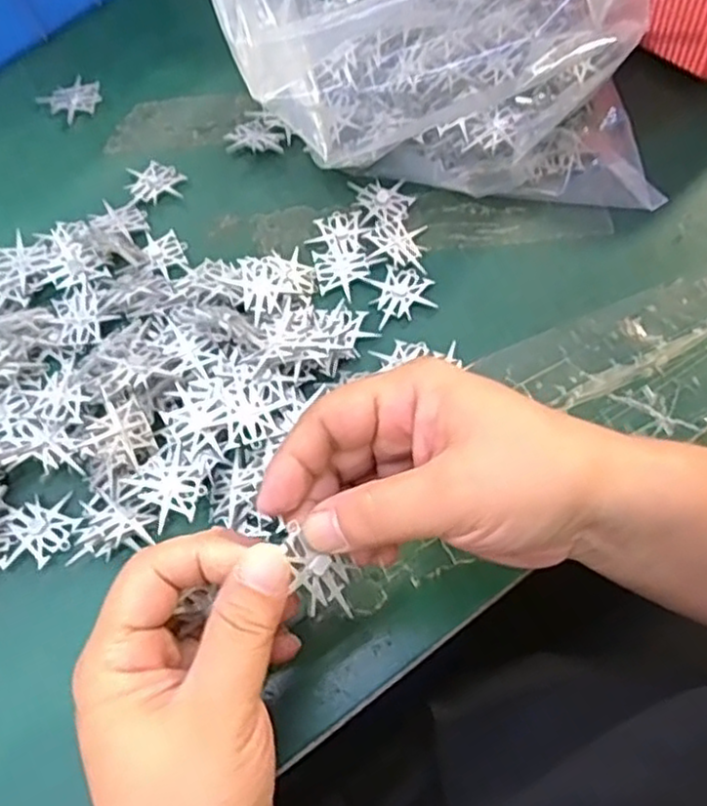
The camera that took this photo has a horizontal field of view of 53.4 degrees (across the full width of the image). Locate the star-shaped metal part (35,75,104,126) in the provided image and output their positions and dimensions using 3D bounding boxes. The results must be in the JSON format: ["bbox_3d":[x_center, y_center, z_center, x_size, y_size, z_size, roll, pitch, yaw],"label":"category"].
[{"bbox_3d":[-0.180,-0.197,0.455,0.031,0.005,0.035,38,71,19],"label":"star-shaped metal part"}]

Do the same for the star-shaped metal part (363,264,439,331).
[{"bbox_3d":[0.026,-0.060,0.376,0.033,0.004,0.031,-16,65,-5],"label":"star-shaped metal part"}]

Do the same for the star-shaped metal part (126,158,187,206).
[{"bbox_3d":[-0.118,-0.132,0.421,0.034,0.005,0.032,-14,64,-4],"label":"star-shaped metal part"}]

